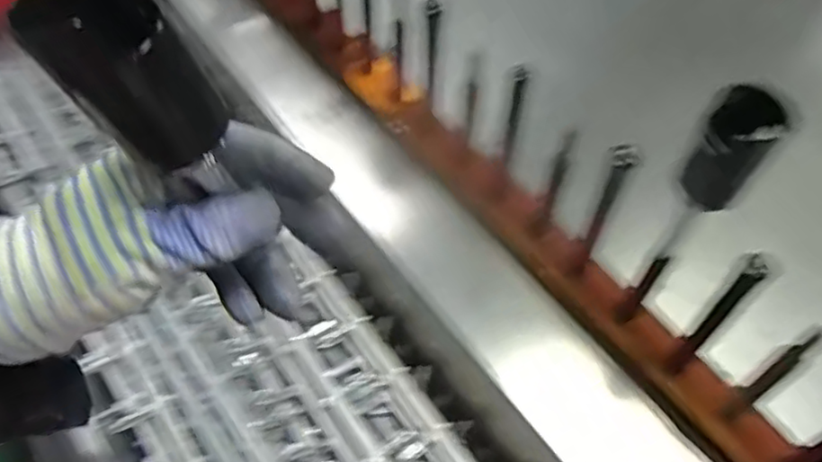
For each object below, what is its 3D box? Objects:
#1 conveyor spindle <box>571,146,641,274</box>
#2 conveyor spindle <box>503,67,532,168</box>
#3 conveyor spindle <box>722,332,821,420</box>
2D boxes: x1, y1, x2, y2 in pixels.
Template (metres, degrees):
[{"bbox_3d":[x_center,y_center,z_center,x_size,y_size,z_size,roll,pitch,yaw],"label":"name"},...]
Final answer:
[{"bbox_3d":[0.143,-0.012,0.494,0.017,0.138,0.012,9,53,5],"label":"conveyor spindle"},{"bbox_3d":[0.083,-0.088,0.532,0.014,0.113,0.020,13,54,8],"label":"conveyor spindle"},{"bbox_3d":[0.237,0.098,0.441,0.012,0.117,0.013,-33,60,-23],"label":"conveyor spindle"}]

